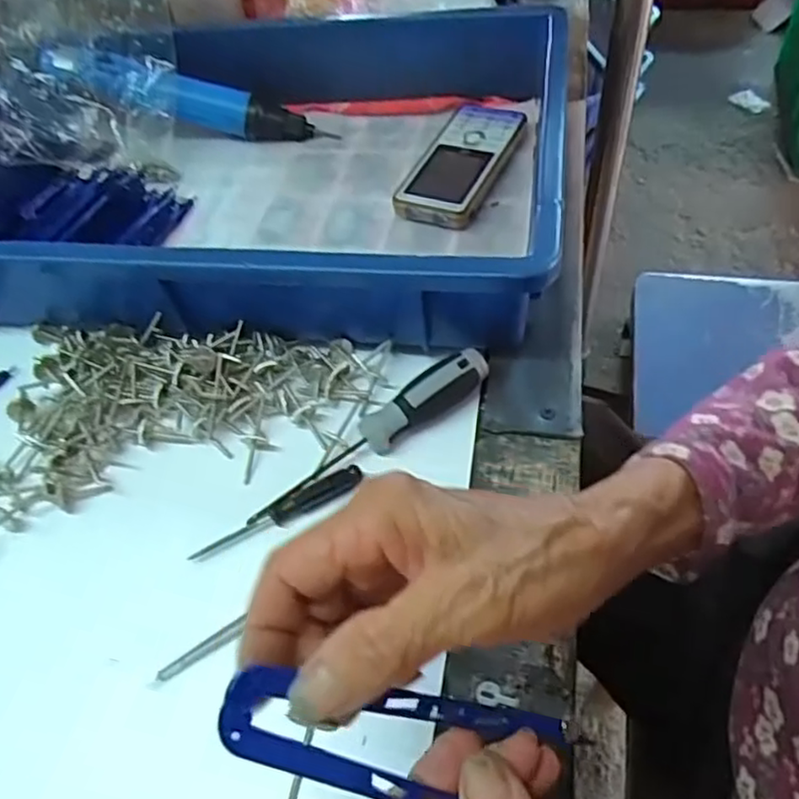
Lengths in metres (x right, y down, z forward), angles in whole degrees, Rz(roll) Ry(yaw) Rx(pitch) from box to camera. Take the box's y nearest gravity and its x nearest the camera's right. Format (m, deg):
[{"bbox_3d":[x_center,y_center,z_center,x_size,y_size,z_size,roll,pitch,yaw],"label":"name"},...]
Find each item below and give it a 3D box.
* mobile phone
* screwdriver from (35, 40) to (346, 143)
[{"bbox_3d":[0.043,-0.170,0.485,0.063,0.022,0.125,18,58,18],"label":"mobile phone"},{"bbox_3d":[-0.169,-0.240,0.530,0.217,0.033,0.035,12,51,-11],"label":"screwdriver"}]

